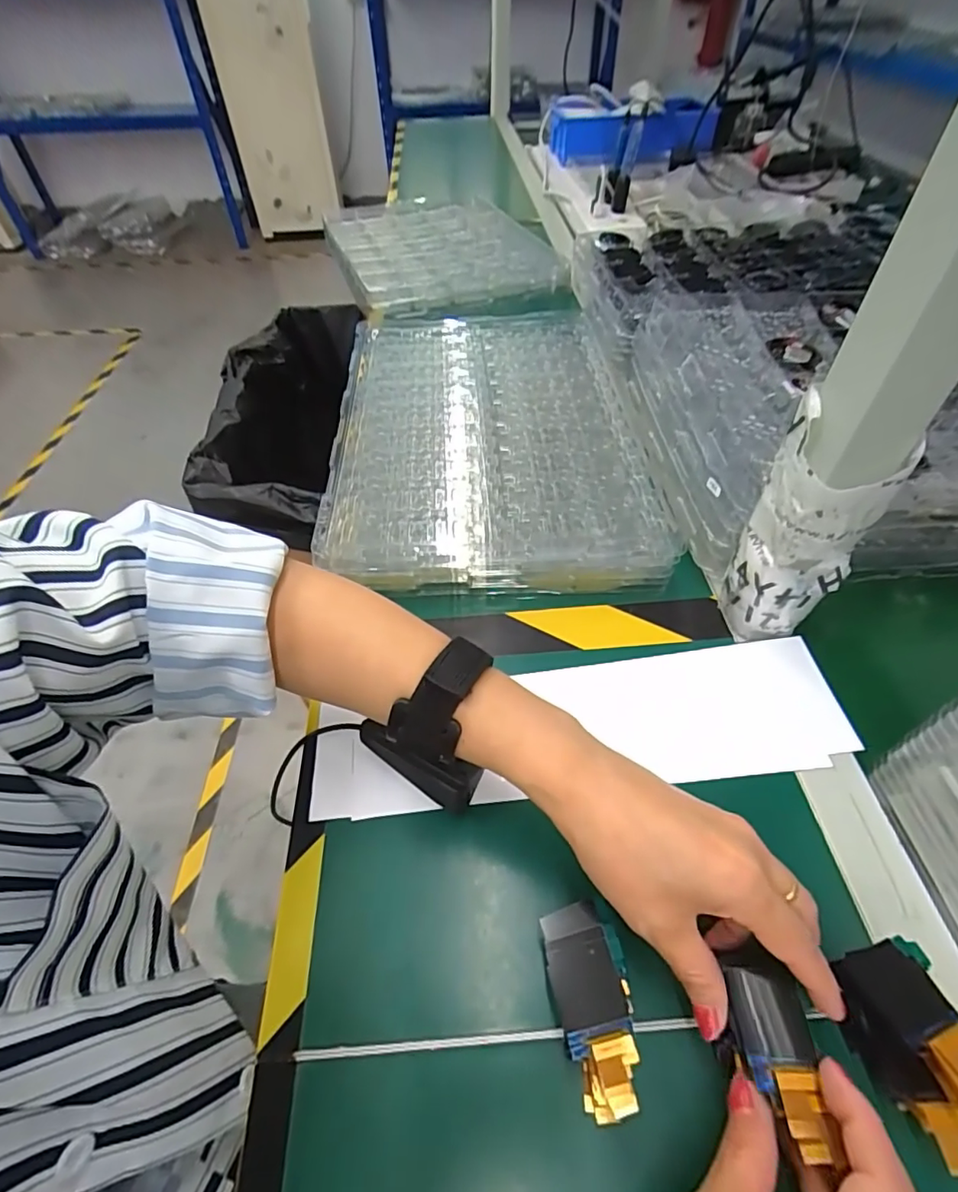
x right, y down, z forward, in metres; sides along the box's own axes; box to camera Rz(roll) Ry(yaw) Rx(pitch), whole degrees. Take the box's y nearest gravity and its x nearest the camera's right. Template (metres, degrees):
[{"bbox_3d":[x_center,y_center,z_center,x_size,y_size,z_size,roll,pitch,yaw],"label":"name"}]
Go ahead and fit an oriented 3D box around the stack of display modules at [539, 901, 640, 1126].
[{"bbox_3d":[0.051,0.184,0.243,0.031,0.037,0.073,-8,50,-5],"label":"stack of display modules"}]

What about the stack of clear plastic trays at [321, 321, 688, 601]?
[{"bbox_3d":[0.005,-0.155,0.511,0.254,0.057,0.374,-3,50,-1],"label":"stack of clear plastic trays"}]

